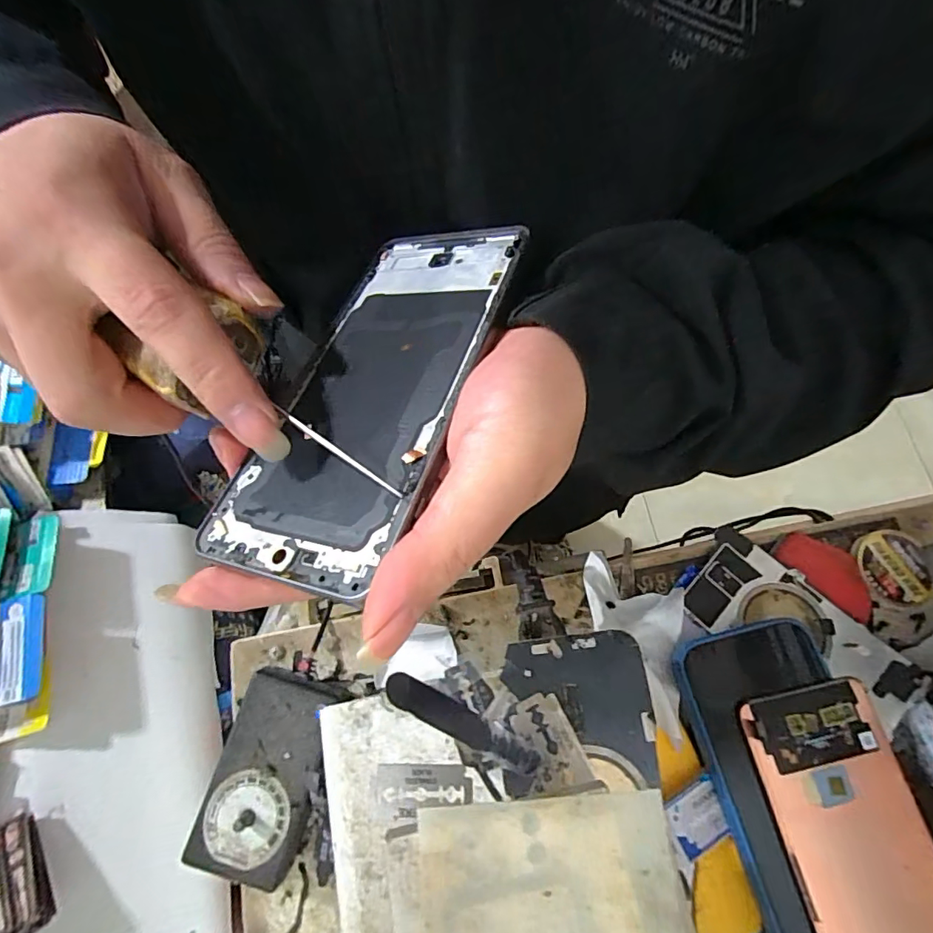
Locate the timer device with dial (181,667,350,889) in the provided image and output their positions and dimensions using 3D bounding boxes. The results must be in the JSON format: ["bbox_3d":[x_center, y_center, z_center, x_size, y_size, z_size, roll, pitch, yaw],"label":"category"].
[{"bbox_3d":[-0.099,0.156,0.262,0.048,0.031,0.088,15,74,6],"label":"timer device with dial"}]

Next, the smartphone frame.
[{"bbox_3d":[-0.032,-0.034,0.186,0.069,0.004,0.160,8,60,27],"label":"smartphone frame"}]

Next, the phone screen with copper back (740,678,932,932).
[{"bbox_3d":[0.191,0.191,0.238,0.072,0.005,0.158,-8,69,-9],"label":"phone screen with copper back"}]

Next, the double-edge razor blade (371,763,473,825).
[{"bbox_3d":[-0.018,0.136,0.208,0.040,0.004,0.021,0,73,2],"label":"double-edge razor blade"}]

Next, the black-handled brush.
[{"bbox_3d":[-0.002,0.109,0.215,0.070,0.005,0.013,24,76,8],"label":"black-handled brush"}]

